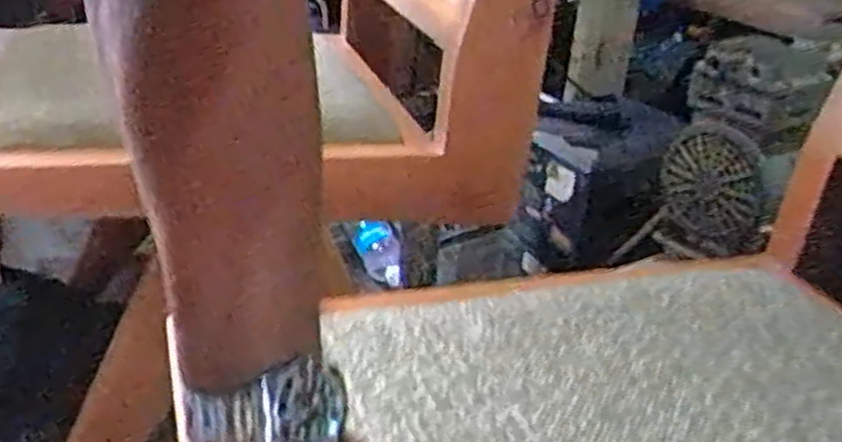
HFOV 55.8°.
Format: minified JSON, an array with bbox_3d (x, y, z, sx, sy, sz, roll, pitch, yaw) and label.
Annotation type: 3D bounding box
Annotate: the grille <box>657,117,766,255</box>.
[{"bbox_3d":[0.322,-0.044,0.896,0.036,0.185,0.159,-33,44,-16],"label":"grille"}]

